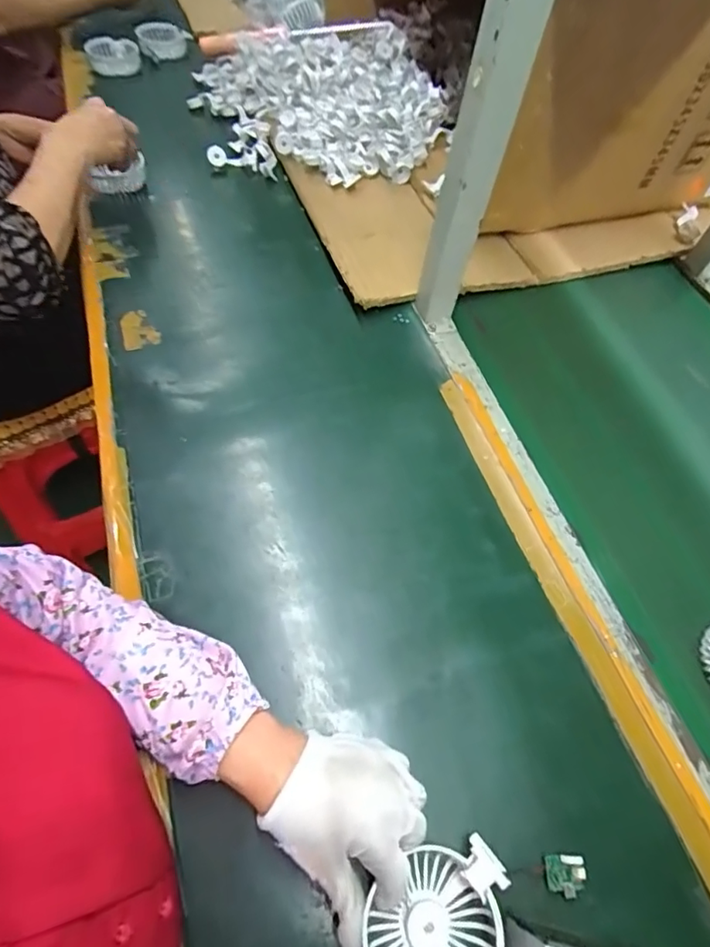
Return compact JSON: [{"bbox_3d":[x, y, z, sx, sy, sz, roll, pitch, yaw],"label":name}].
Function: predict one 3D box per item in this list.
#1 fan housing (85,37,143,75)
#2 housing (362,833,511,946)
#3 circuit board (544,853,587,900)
[{"bbox_3d":[-0.422,-0.726,0.884,0.090,0.043,0.066,-25,61,-16],"label":"fan housing"},{"bbox_3d":[0.052,0.297,0.338,0.084,0.030,0.096,14,58,8],"label":"housing"},{"bbox_3d":[0.151,0.288,0.363,0.029,0.009,0.026,-2,60,-6],"label":"circuit board"}]

